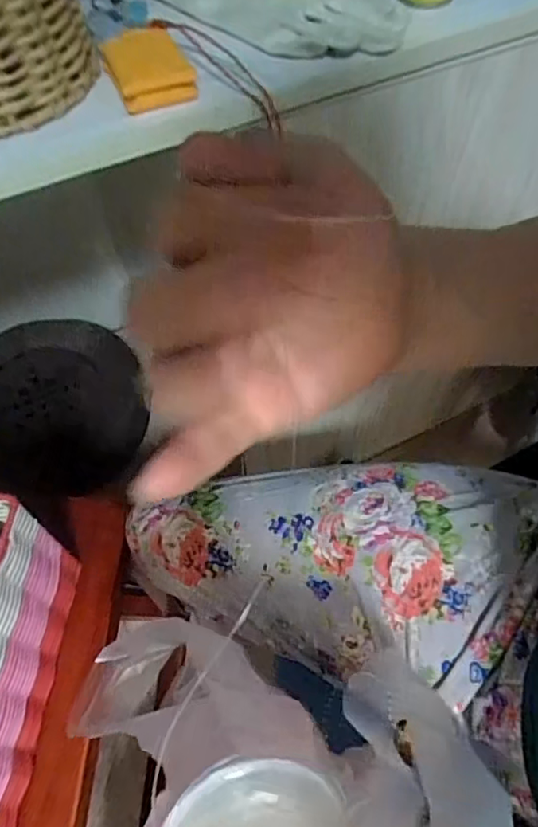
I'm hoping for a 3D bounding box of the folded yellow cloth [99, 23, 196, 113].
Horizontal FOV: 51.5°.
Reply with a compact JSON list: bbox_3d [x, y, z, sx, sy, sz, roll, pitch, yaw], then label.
[{"bbox_3d":[-0.080,-0.228,0.365,0.048,0.018,0.076,-20,60,-11],"label":"folded yellow cloth"}]

